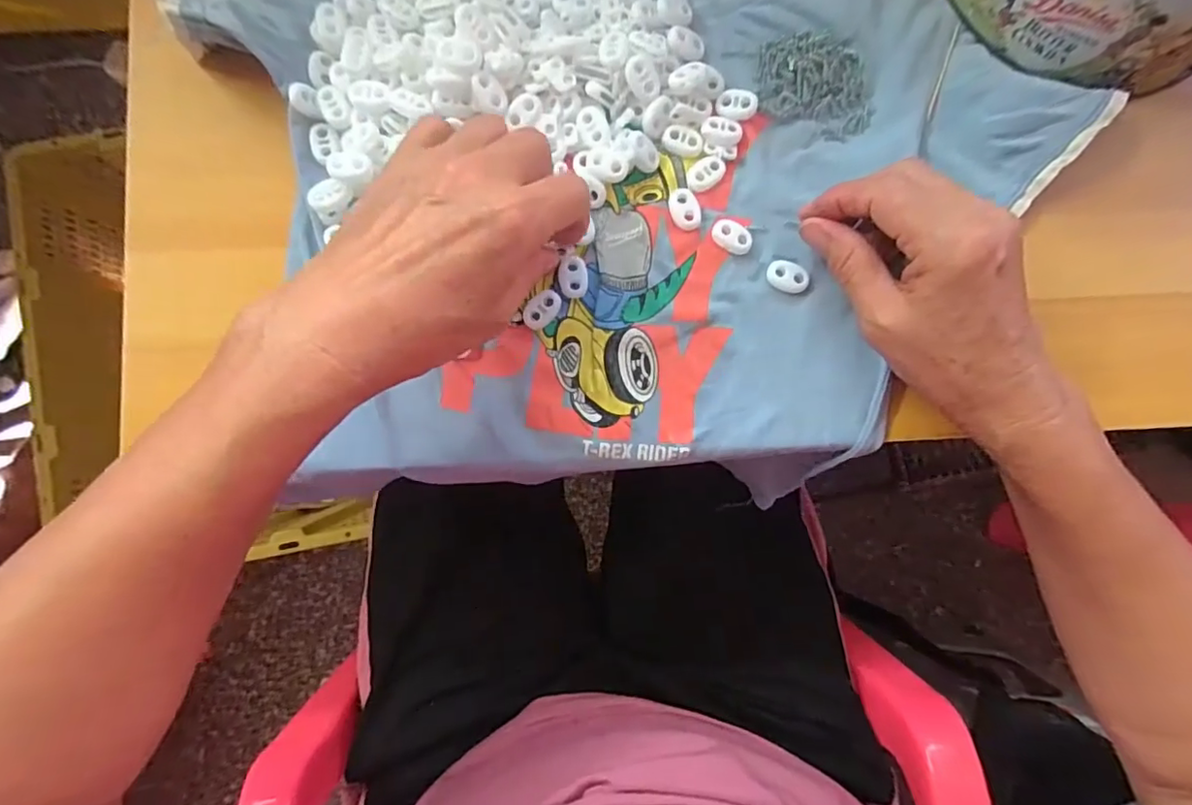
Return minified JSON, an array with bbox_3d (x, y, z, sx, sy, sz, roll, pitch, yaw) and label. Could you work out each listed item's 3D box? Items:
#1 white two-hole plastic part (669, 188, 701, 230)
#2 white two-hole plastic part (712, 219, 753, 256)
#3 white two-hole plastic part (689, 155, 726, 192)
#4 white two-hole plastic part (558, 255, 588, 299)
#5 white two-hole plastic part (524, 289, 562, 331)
[{"bbox_3d":[0.048,-0.104,0.300,0.015,0.004,0.023,-20,86,-4],"label":"white two-hole plastic part"},{"bbox_3d":[0.073,-0.090,0.299,0.023,0.007,0.017,24,85,0],"label":"white two-hole plastic part"},{"bbox_3d":[0.060,-0.124,0.302,0.022,0.005,0.014,-35,87,-5],"label":"white two-hole plastic part"},{"bbox_3d":[-0.012,-0.067,0.295,0.015,0.004,0.022,-2,85,-2],"label":"white two-hole plastic part"},{"bbox_3d":[-0.028,-0.049,0.292,0.022,0.004,0.014,-43,88,-5],"label":"white two-hole plastic part"}]

